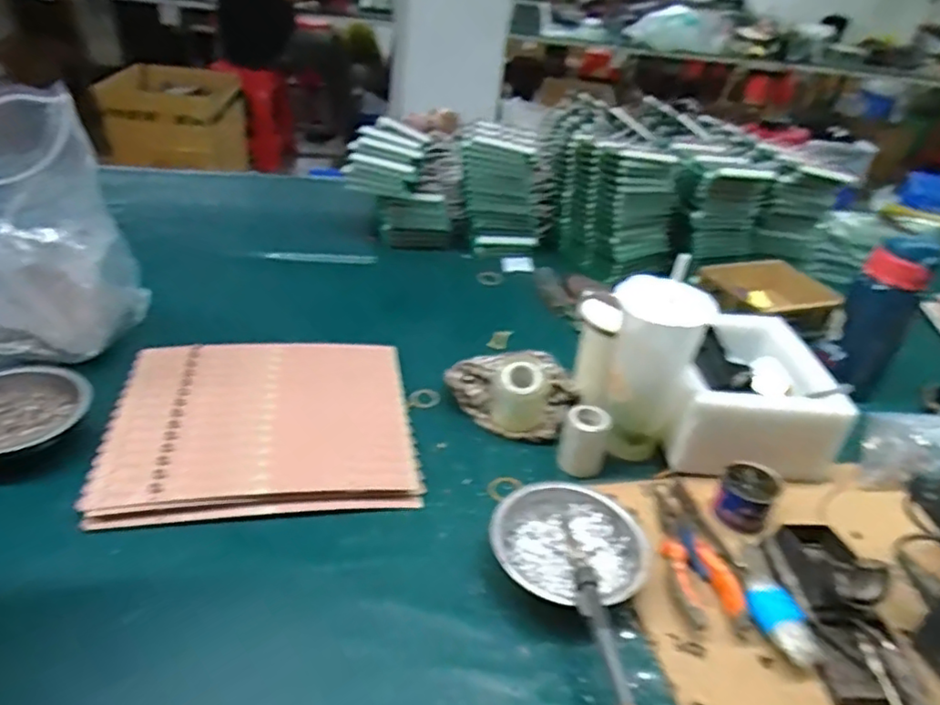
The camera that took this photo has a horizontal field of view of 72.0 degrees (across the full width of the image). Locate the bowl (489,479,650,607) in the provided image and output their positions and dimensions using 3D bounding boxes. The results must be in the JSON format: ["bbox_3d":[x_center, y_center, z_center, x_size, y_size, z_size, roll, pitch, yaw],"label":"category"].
[{"bbox_3d":[0.083,0.167,0.556,0.127,0.037,0.127,17,34,13],"label":"bowl"}]

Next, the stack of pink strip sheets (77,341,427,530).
[{"bbox_3d":[-0.205,0.064,0.657,0.288,0.021,0.247,-1,34,-13],"label":"stack of pink strip sheets"}]

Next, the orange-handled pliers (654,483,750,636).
[{"bbox_3d":[0.191,0.174,0.576,0.054,0.026,0.163,1,34,-10],"label":"orange-handled pliers"}]

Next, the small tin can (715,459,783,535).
[{"bbox_3d":[0.263,0.135,0.618,0.050,0.039,0.052,25,36,22],"label":"small tin can"}]

